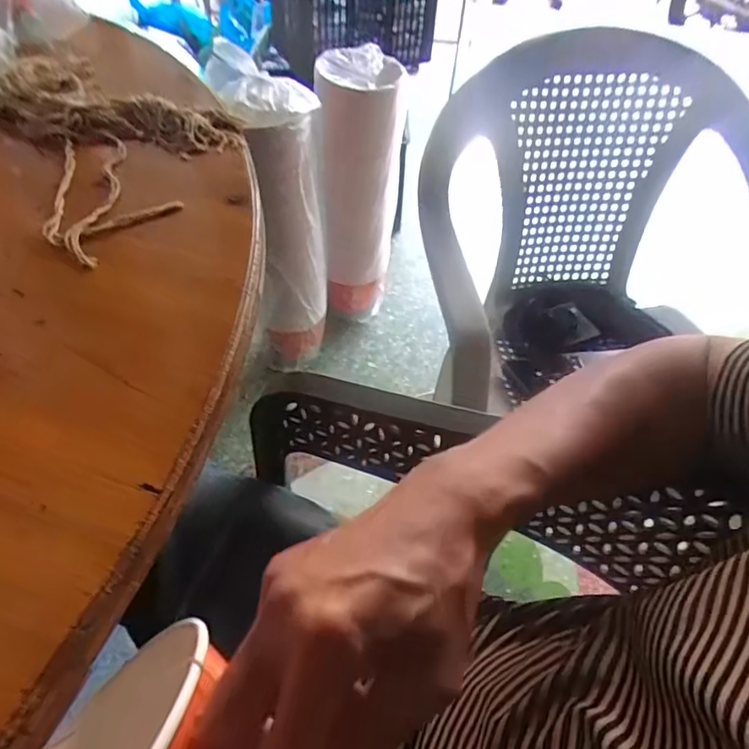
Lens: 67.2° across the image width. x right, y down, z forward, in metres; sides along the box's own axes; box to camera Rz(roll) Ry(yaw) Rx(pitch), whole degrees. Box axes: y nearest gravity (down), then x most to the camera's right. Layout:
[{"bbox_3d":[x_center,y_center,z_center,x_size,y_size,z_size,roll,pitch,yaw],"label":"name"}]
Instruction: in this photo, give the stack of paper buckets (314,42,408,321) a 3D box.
[{"bbox_3d":[-0.030,-0.320,1.169,0.160,0.571,0.148,0,50,-3],"label":"stack of paper buckets"}]

